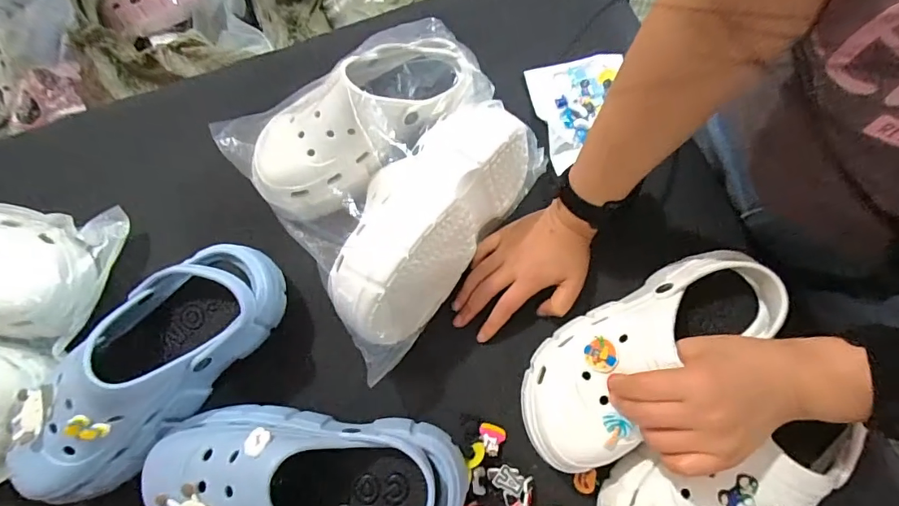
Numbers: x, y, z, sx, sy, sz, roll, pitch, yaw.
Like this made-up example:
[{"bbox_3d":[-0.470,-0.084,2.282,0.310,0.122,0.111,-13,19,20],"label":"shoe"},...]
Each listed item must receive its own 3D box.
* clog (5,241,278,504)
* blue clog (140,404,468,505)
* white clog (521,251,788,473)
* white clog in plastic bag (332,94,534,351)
[{"bbox_3d":[-0.264,0.096,0.400,0.100,0.088,0.257,44,79,12],"label":"clog"},{"bbox_3d":[-0.116,0.192,0.380,0.259,0.094,0.108,4,74,3],"label":"blue clog"},{"bbox_3d":[0.166,0.083,0.390,0.238,0.074,0.102,-34,76,-3],"label":"white clog"},{"bbox_3d":[-0.022,-0.037,0.441,0.115,0.100,0.256,32,77,10],"label":"white clog in plastic bag"}]

